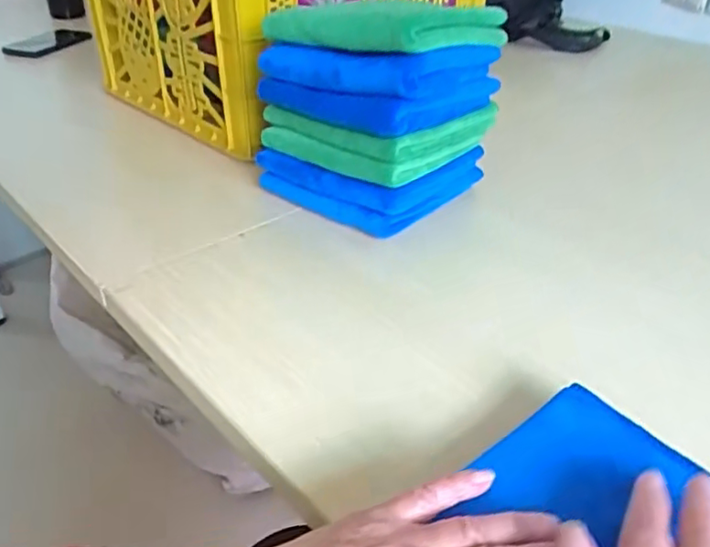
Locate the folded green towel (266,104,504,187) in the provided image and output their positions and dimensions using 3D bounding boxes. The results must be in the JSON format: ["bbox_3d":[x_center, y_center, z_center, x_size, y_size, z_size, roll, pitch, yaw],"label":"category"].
[{"bbox_3d":[0.024,-0.151,0.631,0.175,0.046,0.165,-28,44,-35],"label":"folded green towel"}]

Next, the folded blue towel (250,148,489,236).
[{"bbox_3d":[0.015,-0.113,0.659,0.179,0.046,0.164,23,40,28],"label":"folded blue towel"}]

